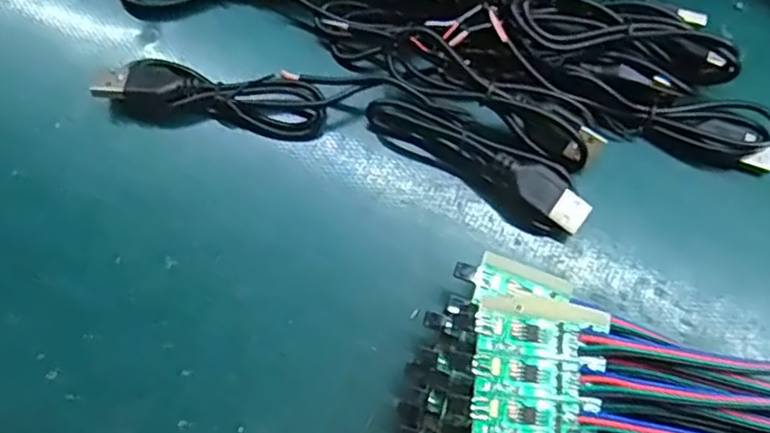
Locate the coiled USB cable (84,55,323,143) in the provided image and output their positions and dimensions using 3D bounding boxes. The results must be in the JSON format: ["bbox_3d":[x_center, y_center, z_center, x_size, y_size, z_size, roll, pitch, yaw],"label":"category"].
[{"bbox_3d":[-0.062,-0.046,0.257,0.081,0.015,0.022,10,73,3],"label":"coiled USB cable"}]

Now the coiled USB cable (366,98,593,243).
[{"bbox_3d":[0.032,-0.019,0.246,0.084,0.018,0.018,27,75,7],"label":"coiled USB cable"}]

